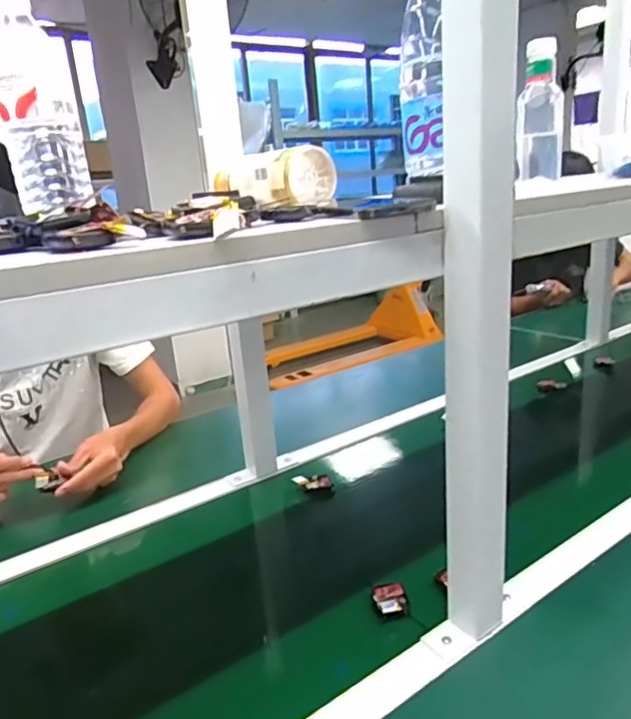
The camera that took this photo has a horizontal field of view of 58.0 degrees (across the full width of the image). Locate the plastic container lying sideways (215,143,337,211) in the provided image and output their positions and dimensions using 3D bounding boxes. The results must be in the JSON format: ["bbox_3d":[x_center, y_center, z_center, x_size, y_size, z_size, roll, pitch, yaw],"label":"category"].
[{"bbox_3d":[-0.053,-0.220,0.691,0.077,0.058,0.179,-14,19,-29],"label":"plastic container lying sideways"}]

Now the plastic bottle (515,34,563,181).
[{"bbox_3d":[0.347,-0.382,0.882,0.068,0.190,0.081,3,18,24],"label":"plastic bottle"}]

